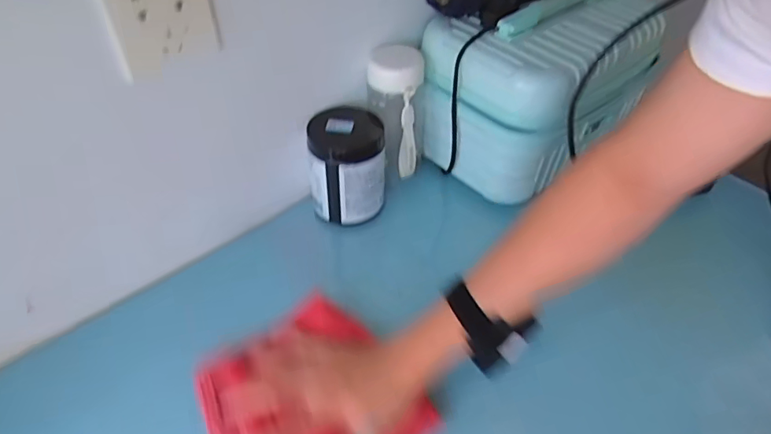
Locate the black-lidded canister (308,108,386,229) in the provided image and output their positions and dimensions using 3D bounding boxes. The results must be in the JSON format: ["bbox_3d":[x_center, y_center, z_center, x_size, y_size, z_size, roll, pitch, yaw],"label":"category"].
[{"bbox_3d":[-0.047,-0.065,0.628,0.087,0.117,0.099,-3,45,-4],"label":"black-lidded canister"}]

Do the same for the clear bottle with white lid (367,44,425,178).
[{"bbox_3d":[0.012,-0.130,0.636,0.066,0.152,0.078,6,45,5],"label":"clear bottle with white lid"}]

